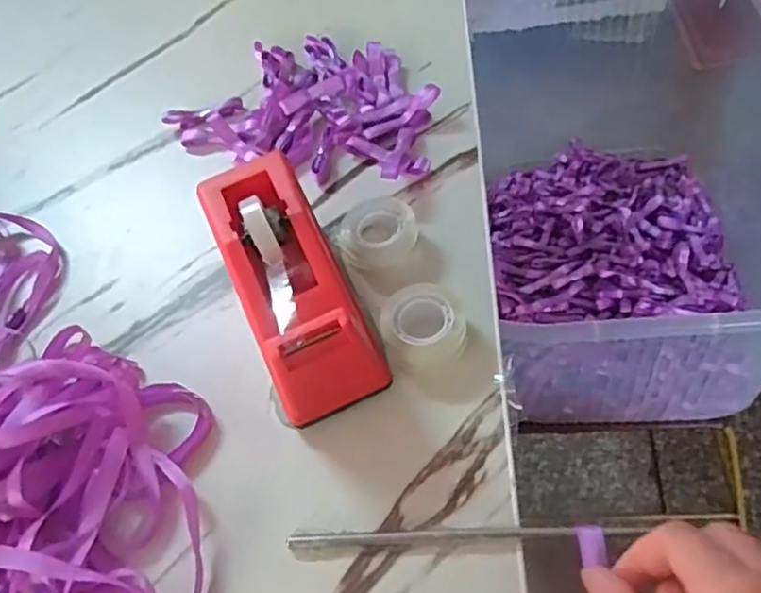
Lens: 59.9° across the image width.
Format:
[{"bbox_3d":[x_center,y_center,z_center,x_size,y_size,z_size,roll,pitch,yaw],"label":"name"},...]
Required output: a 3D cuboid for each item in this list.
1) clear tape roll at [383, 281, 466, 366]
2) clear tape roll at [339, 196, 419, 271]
[{"bbox_3d":[0.025,0.017,0.378,0.042,0.022,0.047,-15,52,1],"label":"clear tape roll"},{"bbox_3d":[-0.002,-0.039,0.416,0.042,0.028,0.040,-6,53,8],"label":"clear tape roll"}]

